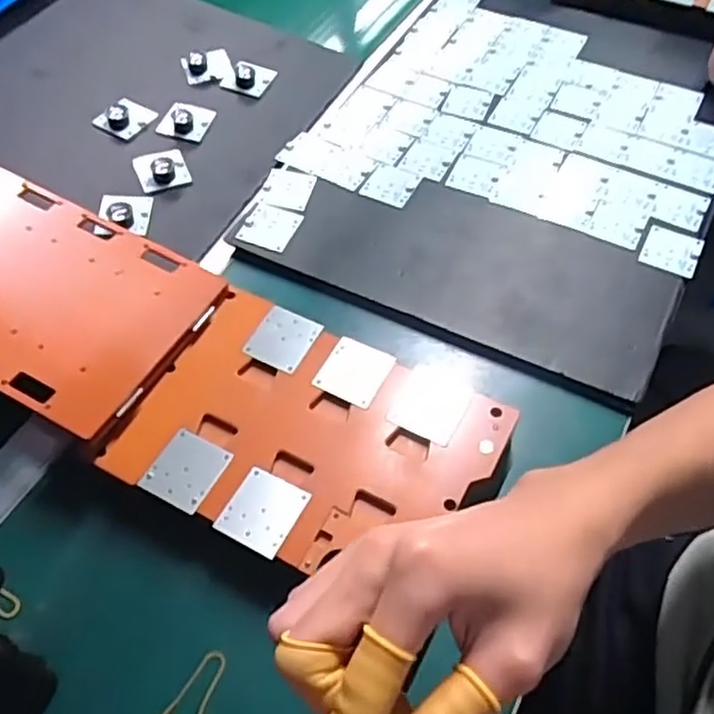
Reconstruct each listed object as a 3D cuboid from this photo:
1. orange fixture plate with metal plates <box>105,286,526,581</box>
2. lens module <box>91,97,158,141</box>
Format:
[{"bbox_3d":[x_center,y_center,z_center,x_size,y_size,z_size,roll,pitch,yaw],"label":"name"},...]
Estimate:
[{"bbox_3d":[-0.031,0.059,0.485,0.236,0.034,0.168,21,59,15],"label":"orange fixture plate with metal plates"},{"bbox_3d":[-0.234,-0.245,0.691,0.045,0.017,0.049,34,63,22],"label":"lens module"}]

